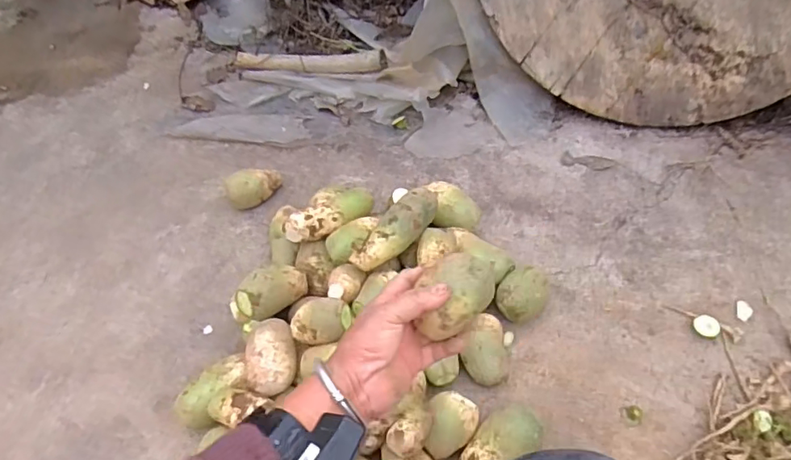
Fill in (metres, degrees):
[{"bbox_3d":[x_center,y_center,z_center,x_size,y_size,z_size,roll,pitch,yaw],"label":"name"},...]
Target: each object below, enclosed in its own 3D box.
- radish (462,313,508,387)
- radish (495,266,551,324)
[{"bbox_3d":[0.133,0.181,0.780,0.072,0.065,0.097,5,59,7],"label":"radish"},{"bbox_3d":[0.199,0.104,0.825,0.067,0.067,0.096,36,66,23],"label":"radish"}]

